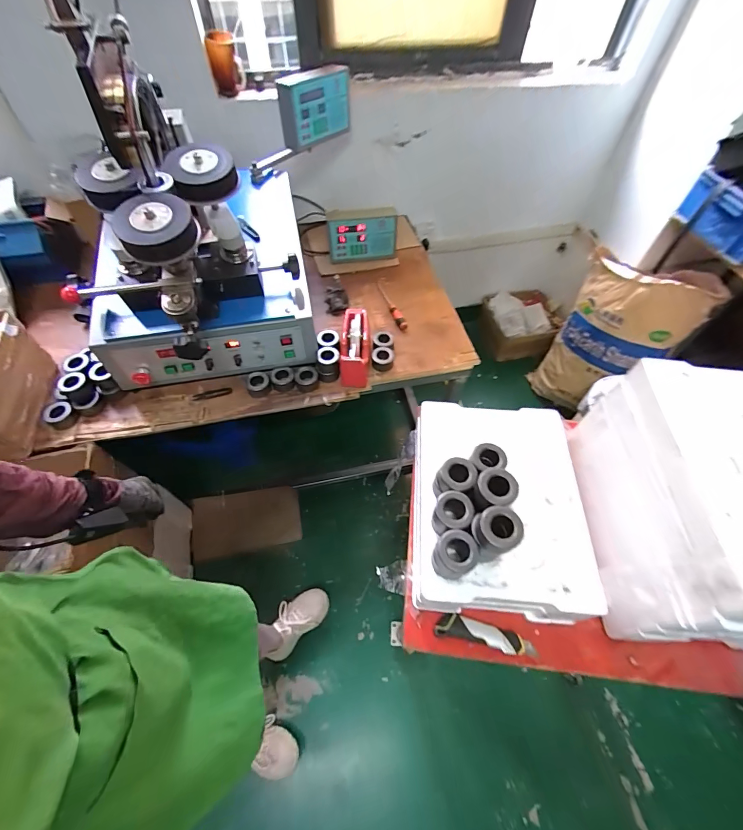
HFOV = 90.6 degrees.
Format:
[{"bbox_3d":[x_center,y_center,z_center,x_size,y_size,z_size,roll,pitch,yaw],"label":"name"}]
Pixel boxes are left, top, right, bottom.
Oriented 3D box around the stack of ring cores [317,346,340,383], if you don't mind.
[{"bbox_3d":[-0.115,-0.136,0.980,0.062,0.067,0.071,-2,57,-2],"label":"stack of ring cores"}]

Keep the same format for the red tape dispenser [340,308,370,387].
[{"bbox_3d":[-0.045,-0.189,0.985,0.077,0.087,0.220,1,71,2],"label":"red tape dispenser"}]

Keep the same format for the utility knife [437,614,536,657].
[{"bbox_3d":[0.196,0.380,0.635,0.167,0.014,0.037,12,58,6],"label":"utility knife"}]

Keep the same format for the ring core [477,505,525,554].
[{"bbox_3d":[0.190,0.170,0.544,0.063,0.034,0.061,1,57,-1],"label":"ring core"}]

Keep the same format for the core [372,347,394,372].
[{"bbox_3d":[0.032,-0.156,1.017,0.059,0.034,0.059,2,57,0],"label":"core"}]

